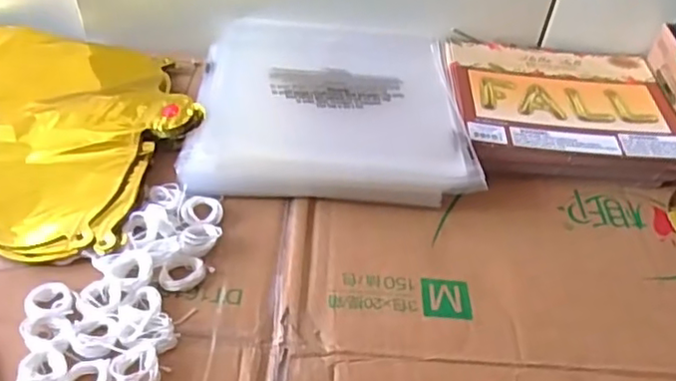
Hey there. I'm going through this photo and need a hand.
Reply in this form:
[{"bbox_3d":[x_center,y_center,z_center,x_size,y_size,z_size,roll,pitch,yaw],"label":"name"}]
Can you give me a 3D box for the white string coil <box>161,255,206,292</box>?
[{"bbox_3d":[-0.104,0.055,0.428,0.030,0.012,0.021,-19,50,-23],"label":"white string coil"}]

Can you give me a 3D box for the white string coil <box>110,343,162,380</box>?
[{"bbox_3d":[-0.118,0.106,0.374,0.027,0.012,0.028,3,45,-3],"label":"white string coil"}]

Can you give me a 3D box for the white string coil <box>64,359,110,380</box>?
[{"bbox_3d":[-0.144,0.110,0.364,0.024,0.007,0.025,0,45,-6],"label":"white string coil"}]

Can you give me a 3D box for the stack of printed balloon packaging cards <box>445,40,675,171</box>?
[{"bbox_3d":[0.200,-0.078,0.580,0.190,0.030,0.171,2,45,-4],"label":"stack of printed balloon packaging cards"}]

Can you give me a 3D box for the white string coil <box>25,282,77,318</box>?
[{"bbox_3d":[-0.183,0.068,0.403,0.029,0.004,0.032,-11,47,-16],"label":"white string coil"}]

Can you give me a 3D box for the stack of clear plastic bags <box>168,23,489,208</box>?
[{"bbox_3d":[-0.008,-0.080,0.557,0.221,0.035,0.234,1,45,-4],"label":"stack of clear plastic bags"}]

